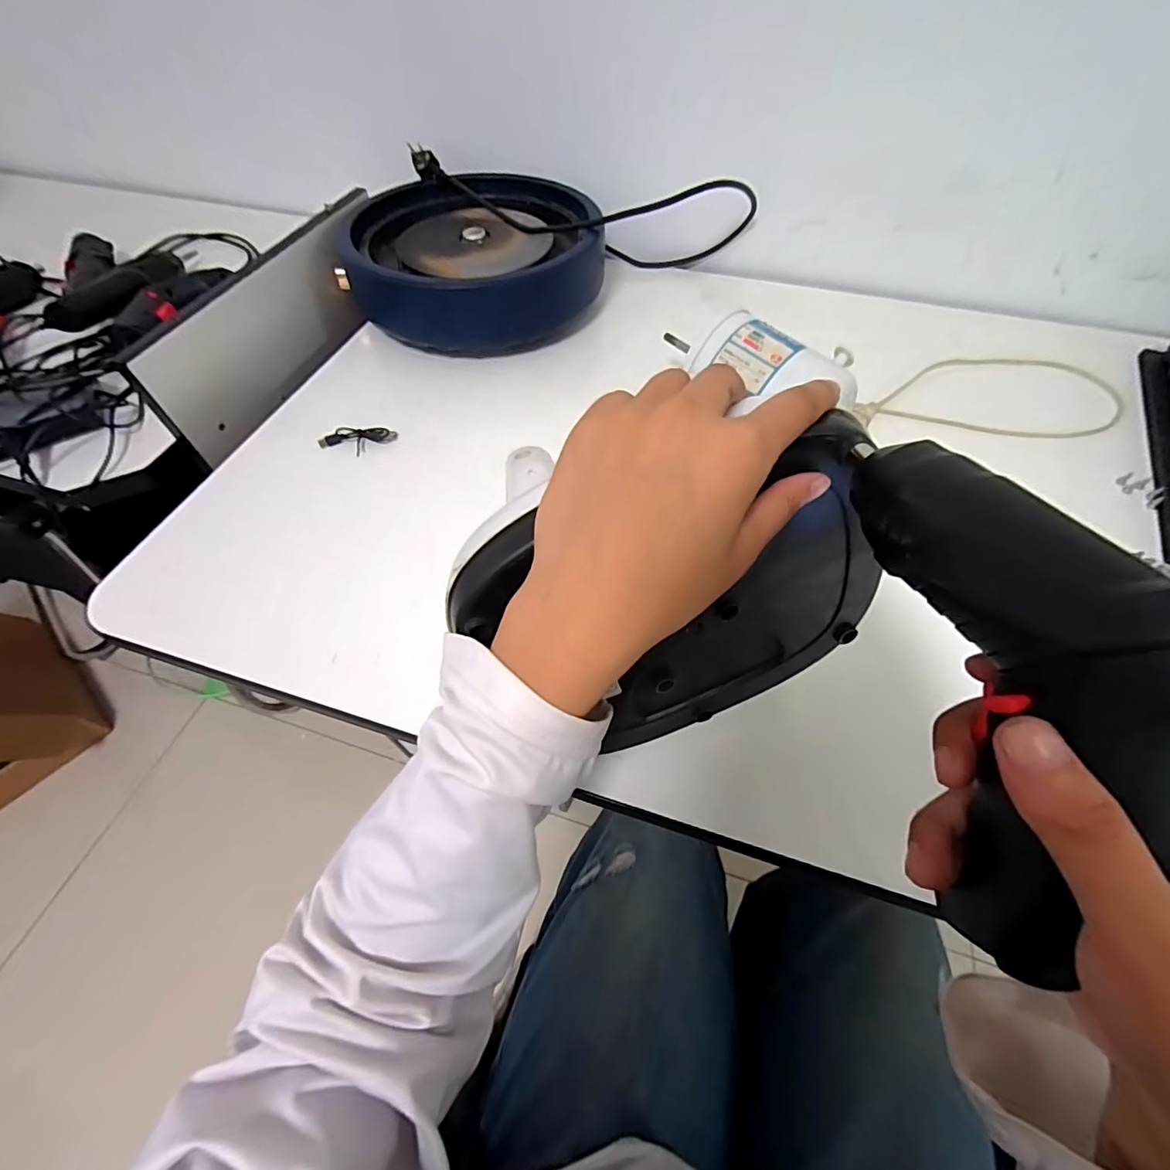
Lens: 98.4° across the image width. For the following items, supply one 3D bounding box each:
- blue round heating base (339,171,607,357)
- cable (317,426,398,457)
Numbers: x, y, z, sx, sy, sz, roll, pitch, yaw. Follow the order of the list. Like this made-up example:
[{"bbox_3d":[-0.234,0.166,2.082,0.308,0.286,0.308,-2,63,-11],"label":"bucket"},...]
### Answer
[{"bbox_3d":[-0.122,-0.386,0.613,0.278,0.090,0.260,0,56,1],"label":"blue round heating base"},{"bbox_3d":[-0.224,-0.141,0.498,0.073,0.015,0.027,-2,56,-1],"label":"cable"}]

